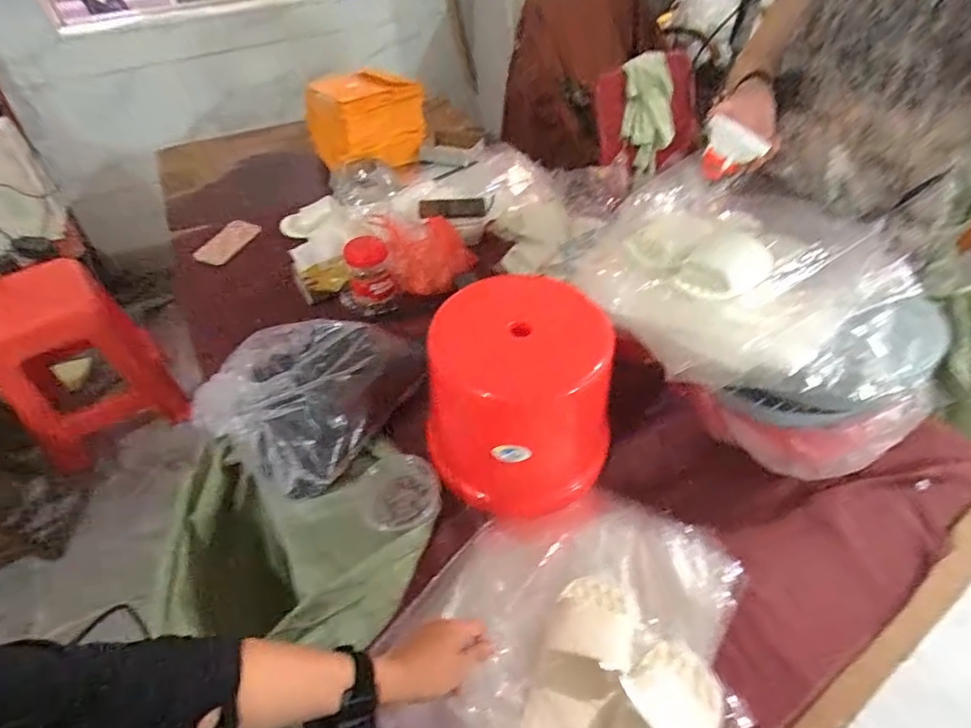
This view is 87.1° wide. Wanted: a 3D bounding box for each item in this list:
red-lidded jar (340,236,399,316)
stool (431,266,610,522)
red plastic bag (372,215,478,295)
[{"bbox_3d":[-0.248,-0.180,1.078,0.110,0.142,0.100,-1,47,1],"label":"red-lidded jar"},{"bbox_3d":[0.049,0.043,0.758,0.262,0.239,0.253,-6,48,-3],"label":"stool"},{"bbox_3d":[-0.126,-0.240,1.134,0.190,0.133,0.137,-18,49,-14],"label":"red plastic bag"}]

